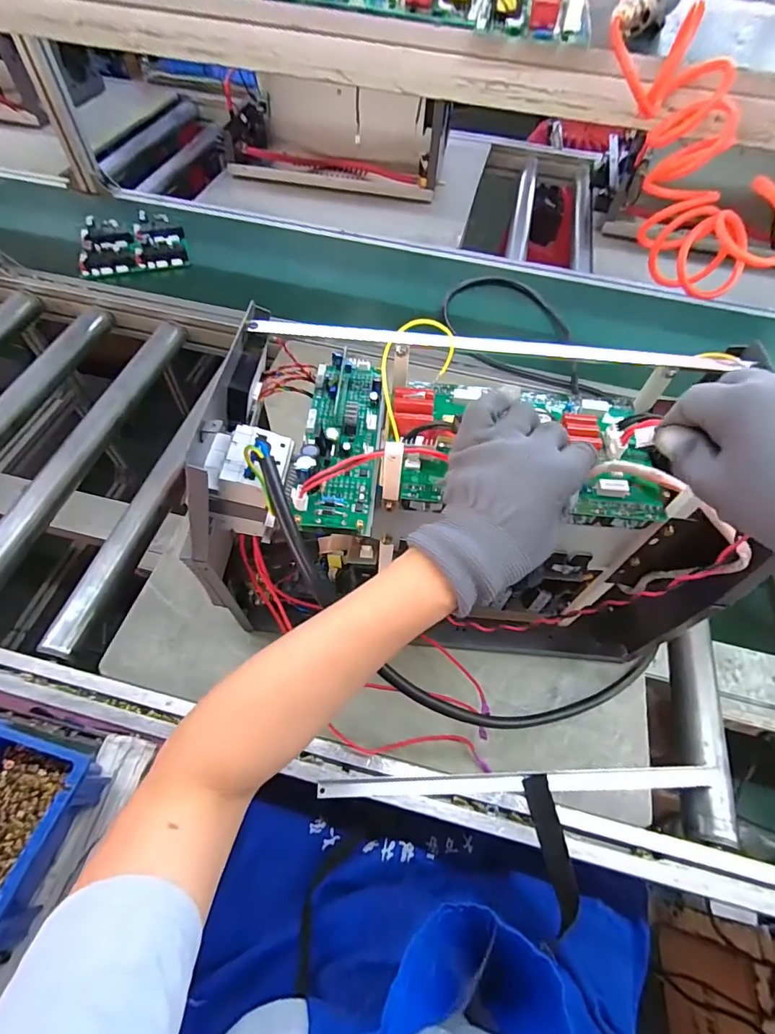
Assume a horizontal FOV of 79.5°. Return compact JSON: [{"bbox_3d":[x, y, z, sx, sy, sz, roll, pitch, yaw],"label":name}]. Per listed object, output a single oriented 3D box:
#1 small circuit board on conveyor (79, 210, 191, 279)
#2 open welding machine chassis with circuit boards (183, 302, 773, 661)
[{"bbox_3d":[-0.506,-0.554,0.935,0.192,0.024,0.175,-9,59,-10],"label":"small circuit board on conveyor"},{"bbox_3d":[0.065,-0.004,0.466,0.453,0.290,0.180,5,58,-1],"label":"open welding machine chassis with circuit boards"}]

